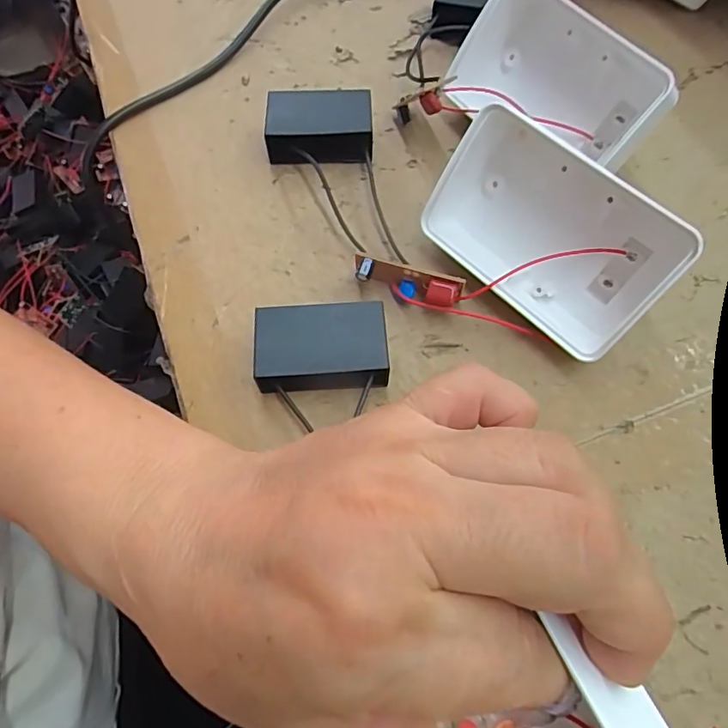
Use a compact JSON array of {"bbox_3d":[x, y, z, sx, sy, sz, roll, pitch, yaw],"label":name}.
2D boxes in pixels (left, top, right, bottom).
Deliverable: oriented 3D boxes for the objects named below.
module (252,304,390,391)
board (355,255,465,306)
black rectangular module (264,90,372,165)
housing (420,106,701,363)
[{"bbox_3d":[-0.016,-0.004,0.194,0.048,0.019,0.031,1,66,2],"label":"module"},{"bbox_3d":[0.018,-0.031,0.207,0.043,0.018,0.010,16,67,8],"label":"board"},{"bbox_3d":[-0.021,-0.111,0.242,0.047,0.021,0.032,-2,66,1],"label":"black rectangular module"},{"bbox_3d":[0.070,-0.050,0.196,0.089,0.056,0.030,42,36,17],"label":"housing"}]

